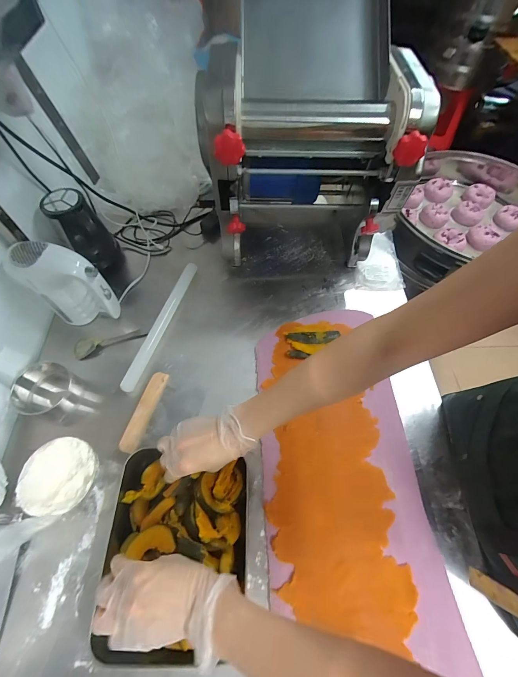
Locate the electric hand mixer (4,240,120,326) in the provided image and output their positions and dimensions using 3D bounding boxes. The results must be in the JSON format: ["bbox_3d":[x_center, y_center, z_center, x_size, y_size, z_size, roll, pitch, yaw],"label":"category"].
[{"bbox_3d":[-0.360,-0.093,0.566,0.127,0.174,0.081,18,61,9],"label":"electric hand mixer"}]

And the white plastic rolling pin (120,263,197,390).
[{"bbox_3d":[-0.201,-0.038,0.620,0.032,0.026,0.314,14,62,9],"label":"white plastic rolling pin"}]

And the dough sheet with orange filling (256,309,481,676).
[{"bbox_3d":[0.152,0.403,0.398,0.273,0.019,1.024,-5,61,-2],"label":"dough sheet with orange filling"}]

